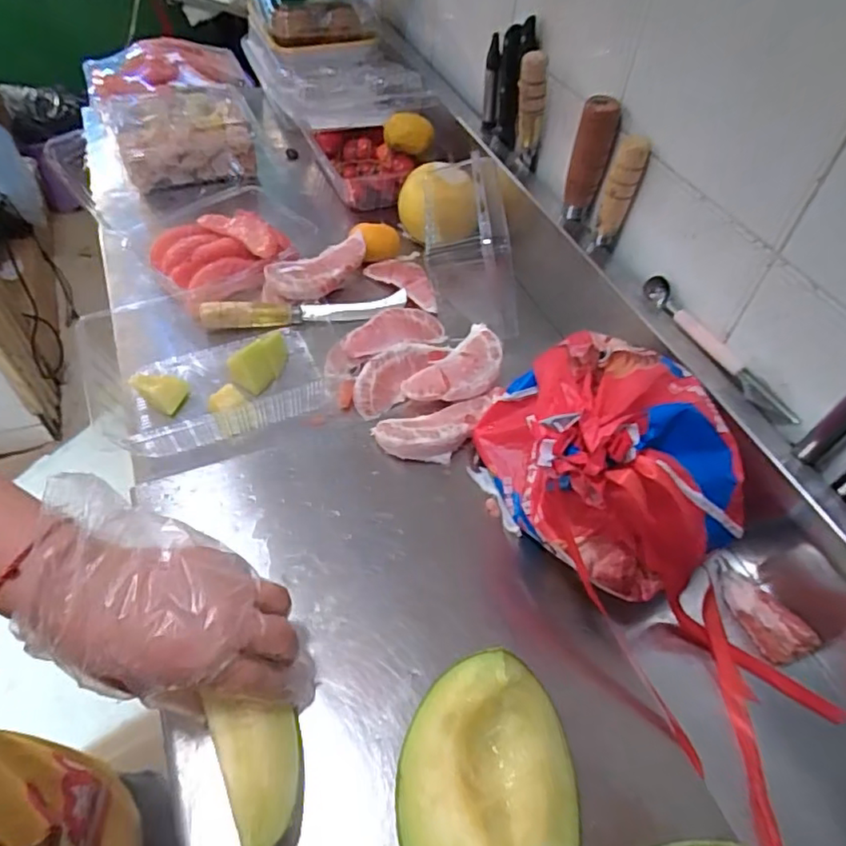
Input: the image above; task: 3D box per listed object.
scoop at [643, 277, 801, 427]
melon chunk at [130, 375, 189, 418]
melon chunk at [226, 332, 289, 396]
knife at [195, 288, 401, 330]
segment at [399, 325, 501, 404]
[{"bbox_3d":[0.229,-0.059,0.475,0.015,0.022,0.166,-17,54,-17],"label":"scoop"},{"bbox_3d":[-0.229,-0.029,0.527,0.038,0.027,0.027,27,54,17],"label":"melon chunk"},{"bbox_3d":[-0.148,-0.053,0.546,0.052,0.044,0.022,-24,56,-22],"label":"melon chunk"},{"bbox_3d":[-0.117,-0.114,0.606,0.205,0.027,0.026,-9,52,-11],"label":"knife"},{"bbox_3d":[0.035,-0.047,0.546,0.102,0.022,0.051,-35,61,-28],"label":"segment"}]

